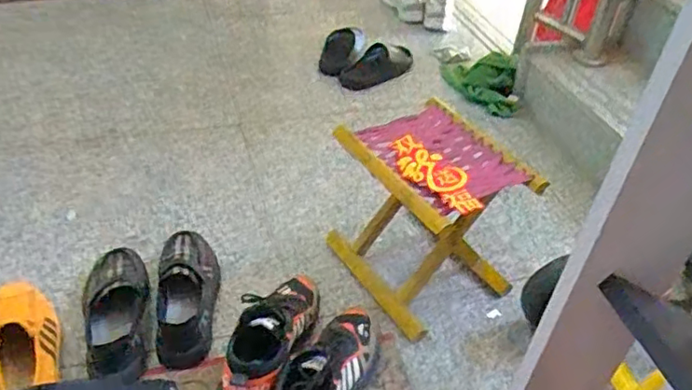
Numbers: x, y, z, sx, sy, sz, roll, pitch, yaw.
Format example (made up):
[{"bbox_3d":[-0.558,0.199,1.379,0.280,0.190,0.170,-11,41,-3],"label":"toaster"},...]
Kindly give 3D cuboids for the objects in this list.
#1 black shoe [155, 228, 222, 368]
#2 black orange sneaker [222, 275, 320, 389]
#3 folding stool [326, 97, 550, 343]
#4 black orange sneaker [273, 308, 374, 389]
[{"bbox_3d":[-0.258,0.159,0.980,0.089,0.079,0.239,-3,41,-10],"label":"black shoe"},{"bbox_3d":[-0.112,0.210,0.909,0.094,0.112,0.233,12,40,8],"label":"black orange sneaker"},{"bbox_3d":[0.133,0.036,1.016,0.226,0.275,0.246,-17,44,-23],"label":"folding stool"},{"bbox_3d":[-0.027,0.255,0.877,0.085,0.095,0.273,20,42,17],"label":"black orange sneaker"}]

